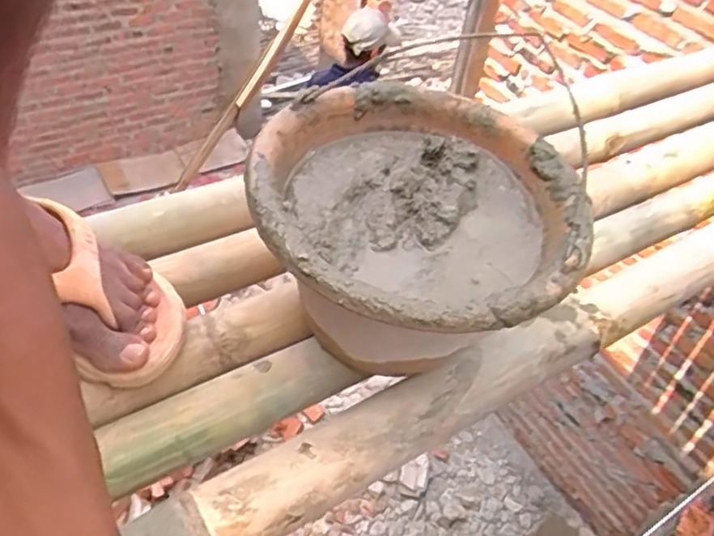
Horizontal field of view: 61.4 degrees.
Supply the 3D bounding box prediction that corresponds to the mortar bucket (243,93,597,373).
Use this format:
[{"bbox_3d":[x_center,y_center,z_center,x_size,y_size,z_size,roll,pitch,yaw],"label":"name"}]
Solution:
[{"bbox_3d":[0.042,-0.016,0.495,0.244,0.144,0.244,4,45,-4],"label":"mortar bucket"}]

